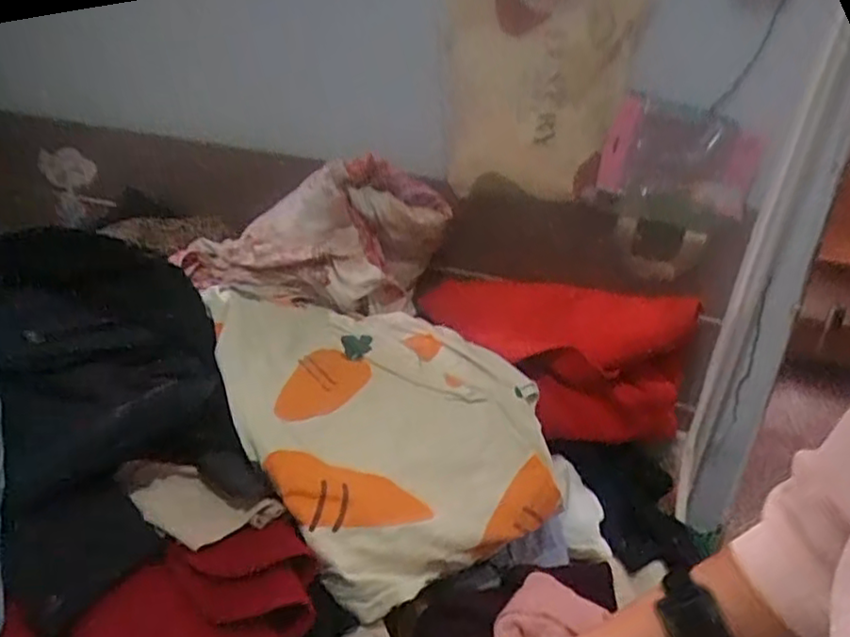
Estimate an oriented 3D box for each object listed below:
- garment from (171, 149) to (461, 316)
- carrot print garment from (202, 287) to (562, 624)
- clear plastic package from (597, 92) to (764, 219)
[{"bbox_3d":[-0.190,-0.147,1.129,0.445,0.203,0.155,5,25,0],"label":"garment"},{"bbox_3d":[-0.084,0.106,0.918,0.386,0.161,0.505,-14,31,-35],"label":"carrot print garment"},{"bbox_3d":[0.413,-0.266,1.075,0.232,0.160,0.030,14,8,6],"label":"clear plastic package"}]

